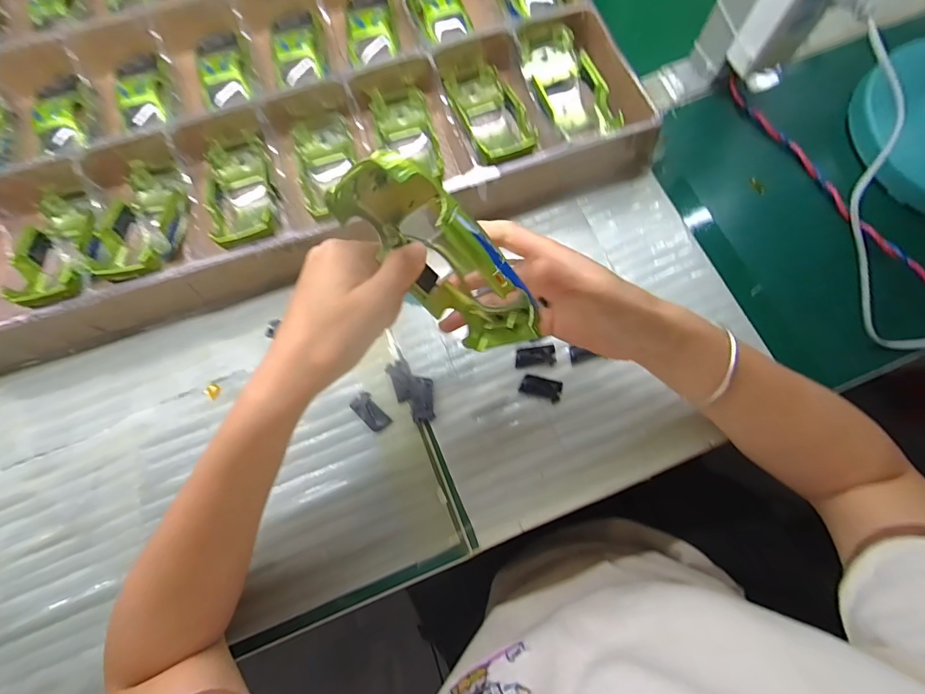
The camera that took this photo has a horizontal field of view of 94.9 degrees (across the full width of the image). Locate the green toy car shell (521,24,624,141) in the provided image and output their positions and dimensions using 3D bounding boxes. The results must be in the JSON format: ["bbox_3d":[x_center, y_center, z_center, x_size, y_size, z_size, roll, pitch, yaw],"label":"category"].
[{"bbox_3d":[0.100,-0.243,0.401,0.070,0.035,0.126,-18,74,-3],"label":"green toy car shell"}]

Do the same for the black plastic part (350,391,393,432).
[{"bbox_3d":[-0.075,0.053,0.346,0.018,0.004,0.035,-40,76,-9],"label":"black plastic part"}]

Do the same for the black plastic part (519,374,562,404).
[{"bbox_3d":[0.064,0.033,0.343,0.032,0.004,0.016,17,75,7],"label":"black plastic part"}]

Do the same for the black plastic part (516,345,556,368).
[{"bbox_3d":[0.060,0.008,0.351,0.032,0.005,0.016,-5,74,0],"label":"black plastic part"}]

